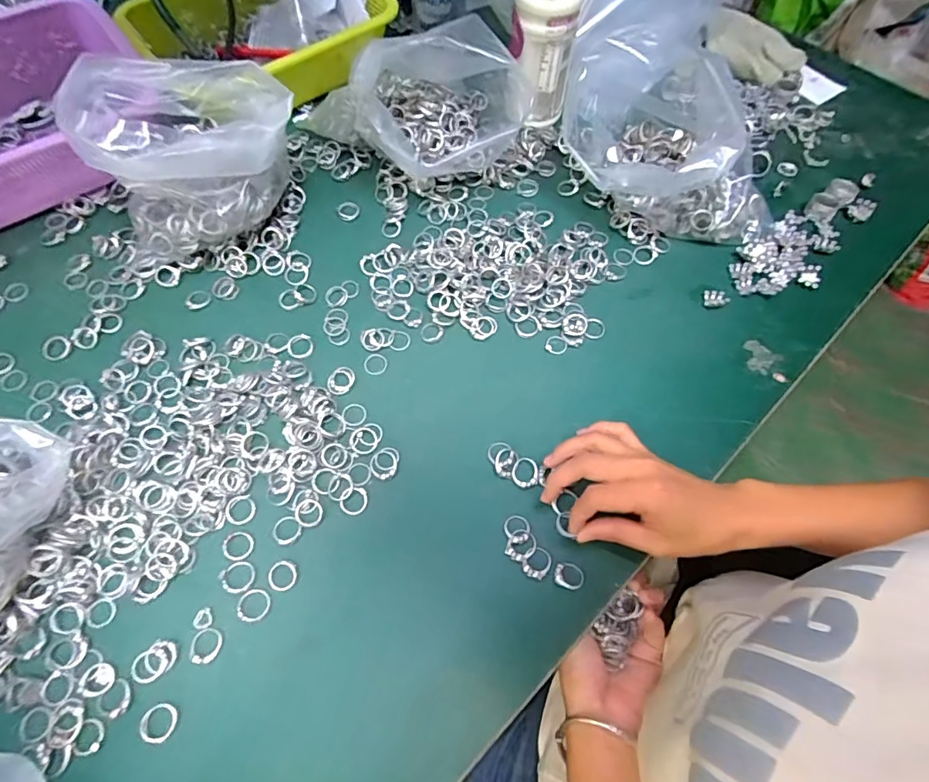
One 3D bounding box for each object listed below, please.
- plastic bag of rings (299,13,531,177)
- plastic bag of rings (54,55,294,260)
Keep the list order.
[{"bbox_3d":[-0.021,-0.282,0.495,0.168,0.126,0.093,-26,70,-14],"label":"plastic bag of rings"},{"bbox_3d":[-0.234,-0.206,0.447,0.170,0.136,0.107,-25,70,-13],"label":"plastic bag of rings"}]

